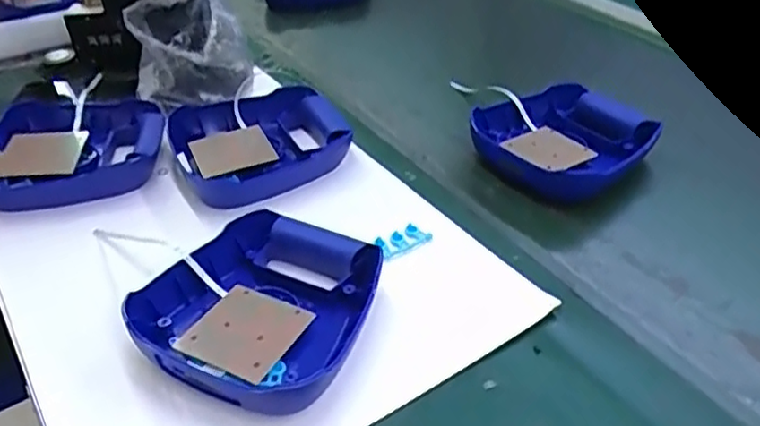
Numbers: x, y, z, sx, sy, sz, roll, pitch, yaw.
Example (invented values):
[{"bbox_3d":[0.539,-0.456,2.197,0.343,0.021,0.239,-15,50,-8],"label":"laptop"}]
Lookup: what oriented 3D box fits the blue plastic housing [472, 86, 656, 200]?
[{"bbox_3d":[0.200,-0.078,0.741,0.180,0.045,0.162,-24,42,-27],"label":"blue plastic housing"}]

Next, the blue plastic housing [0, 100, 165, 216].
[{"bbox_3d":[-0.343,-0.082,0.735,0.191,0.076,0.181,-1,37,1],"label":"blue plastic housing"}]

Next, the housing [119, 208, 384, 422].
[{"bbox_3d":[-0.093,0.073,0.532,0.168,0.045,0.176,11,38,16],"label":"housing"}]

